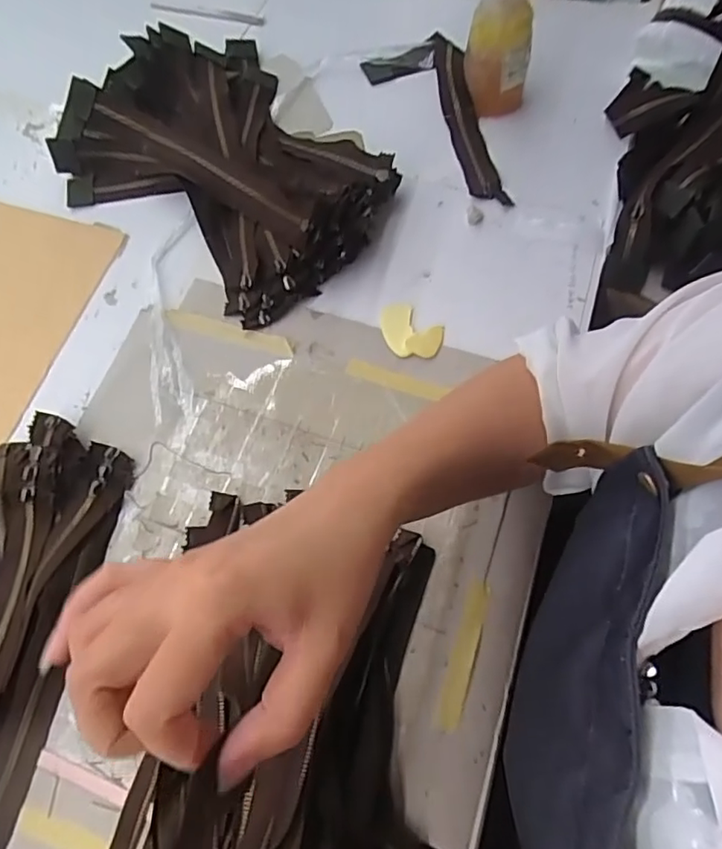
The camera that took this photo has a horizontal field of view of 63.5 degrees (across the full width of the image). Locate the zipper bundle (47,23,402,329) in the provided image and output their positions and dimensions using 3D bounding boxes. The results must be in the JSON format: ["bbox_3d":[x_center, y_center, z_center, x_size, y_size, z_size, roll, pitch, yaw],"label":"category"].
[{"bbox_3d":[-0.131,-0.255,0.575,0.247,0.075,0.313,-40,71,-13],"label":"zipper bundle"}]

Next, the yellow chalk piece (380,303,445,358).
[{"bbox_3d":[0.043,-0.084,0.529,0.063,0.008,0.046,38,74,17],"label":"yellow chalk piece"}]

